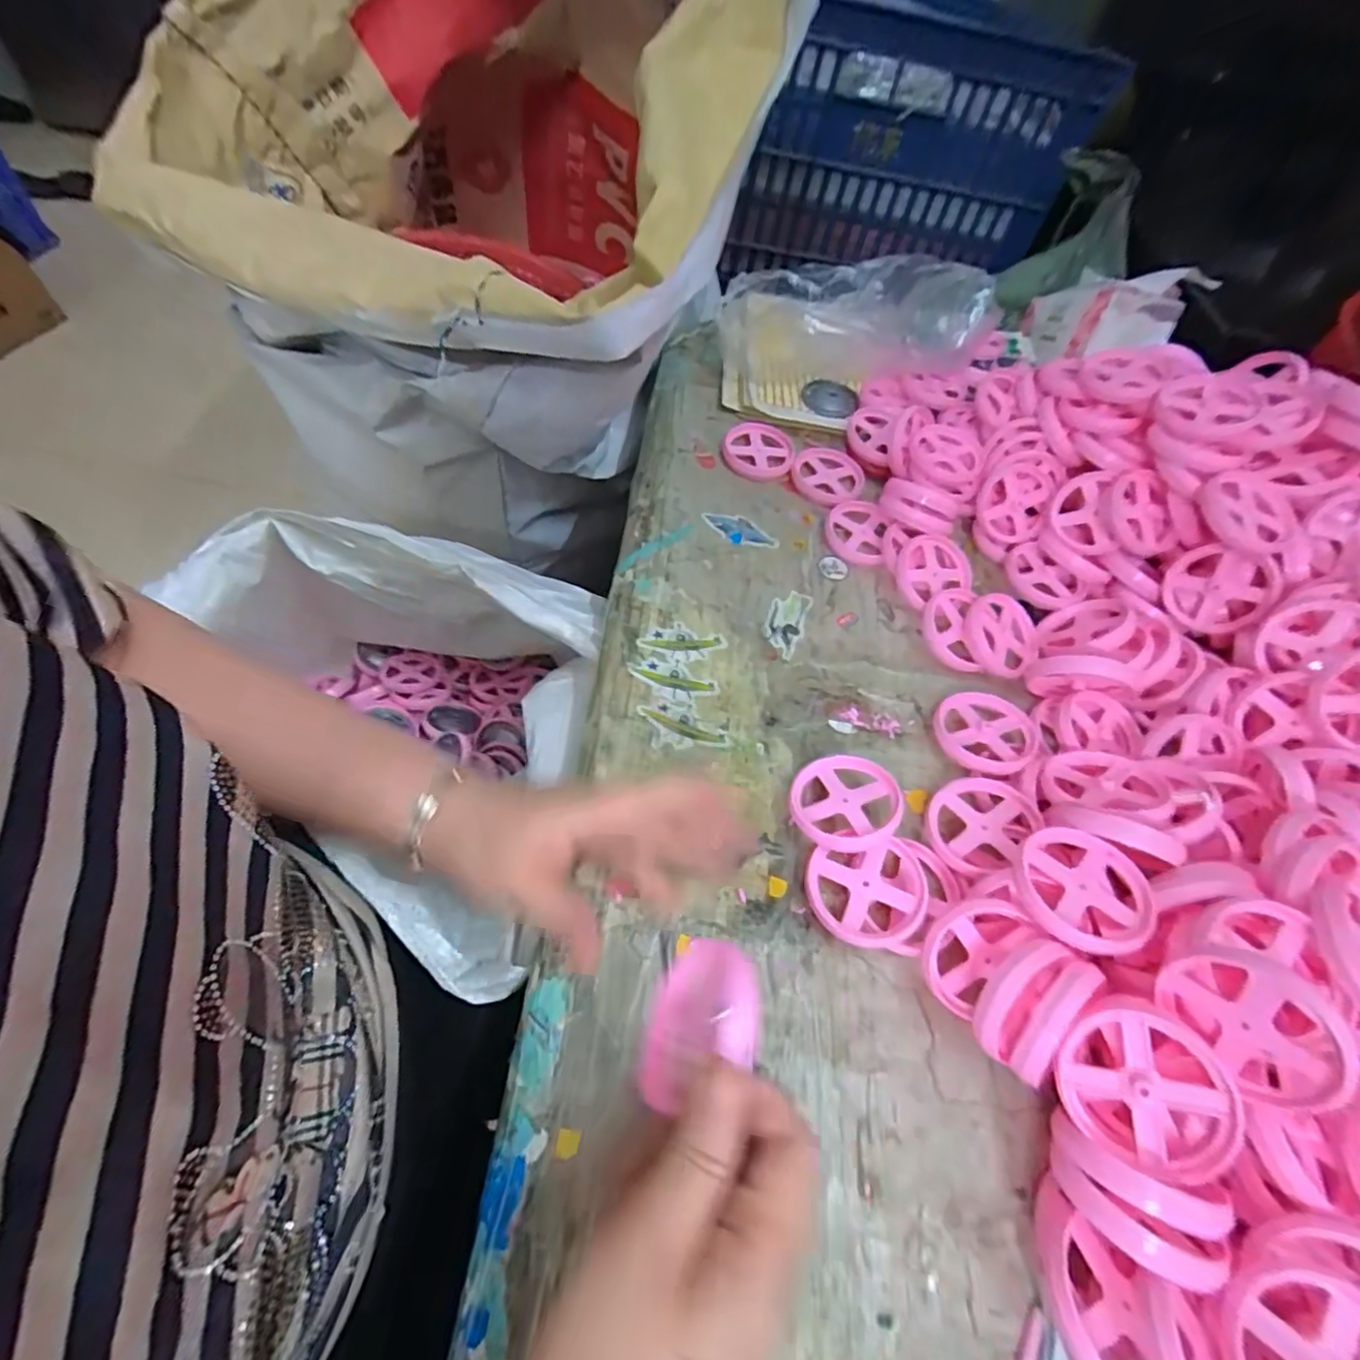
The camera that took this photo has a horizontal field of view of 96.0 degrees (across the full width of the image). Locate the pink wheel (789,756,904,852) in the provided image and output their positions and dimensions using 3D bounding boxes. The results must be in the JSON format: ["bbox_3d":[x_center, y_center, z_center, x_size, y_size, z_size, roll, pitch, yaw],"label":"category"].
[{"bbox_3d":[0.099,0.073,0.368,0.064,0.008,0.062,-6,41,5],"label":"pink wheel"}]

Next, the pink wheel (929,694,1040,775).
[{"bbox_3d":[0.205,0.034,0.410,0.061,0.016,0.061,0,56,0],"label":"pink wheel"}]

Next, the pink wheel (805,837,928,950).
[{"bbox_3d":[0.106,0.122,0.346,0.065,0.020,0.054,-3,56,-2],"label":"pink wheel"}]

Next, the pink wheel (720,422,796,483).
[{"bbox_3d":[0.073,-0.210,0.554,0.063,0.010,0.072,27,58,9],"label":"pink wheel"}]

